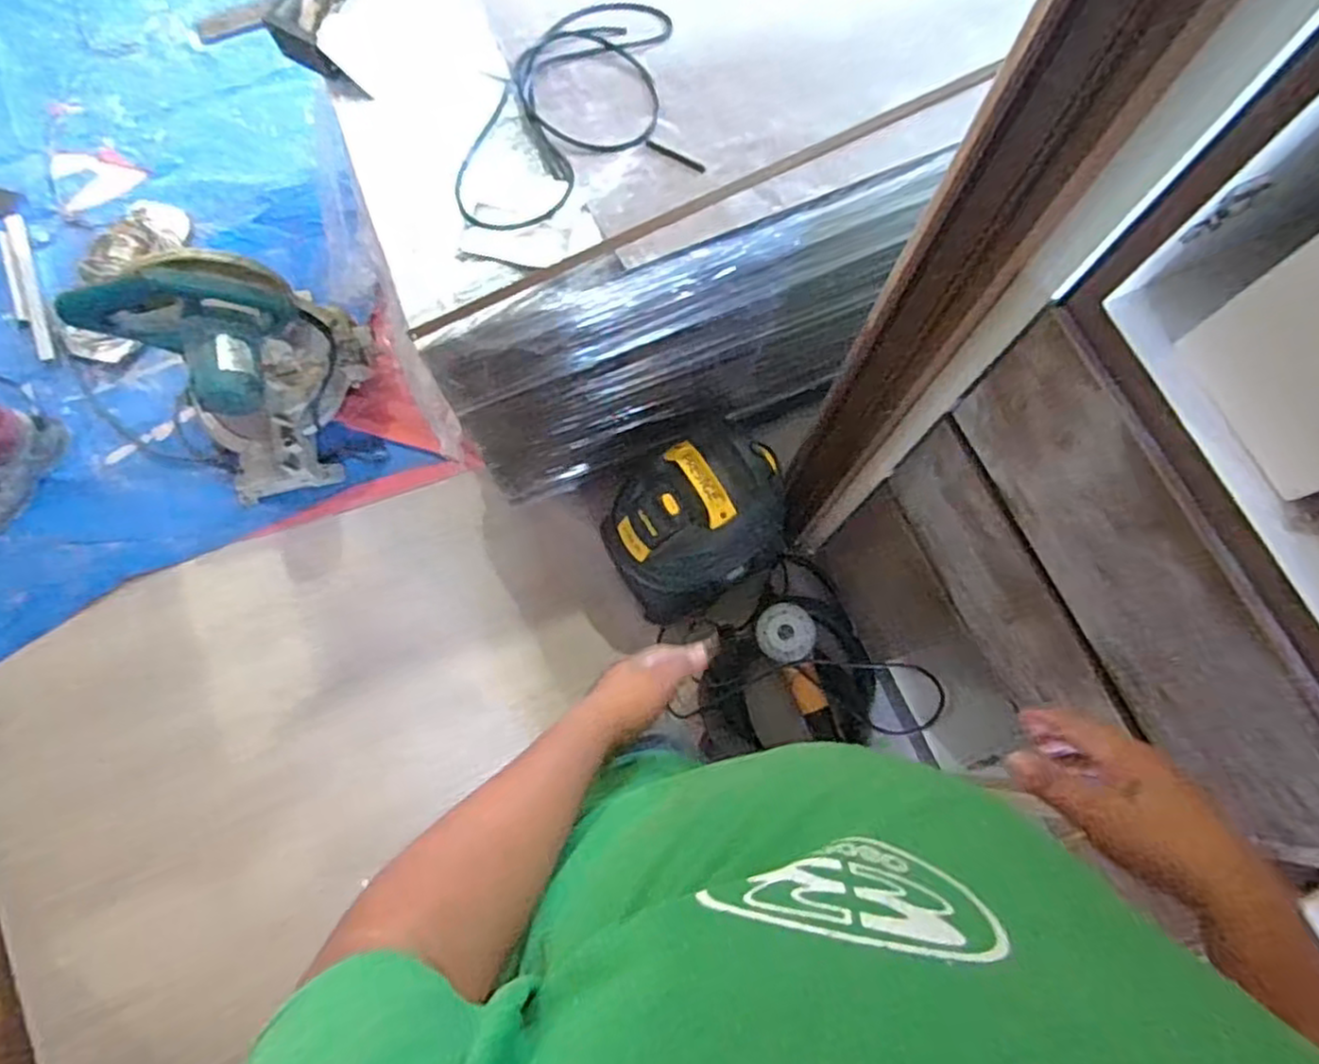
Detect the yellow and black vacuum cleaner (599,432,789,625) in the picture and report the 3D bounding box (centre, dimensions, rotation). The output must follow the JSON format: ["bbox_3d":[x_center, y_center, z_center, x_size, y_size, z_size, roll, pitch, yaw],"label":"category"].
[{"bbox_3d":[0.056,-0.029,1.273,0.284,0.331,0.265,-28,76,-9],"label":"yellow and black vacuum cleaner"}]

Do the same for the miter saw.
[{"bbox_3d":[-0.756,-0.324,1.327,0.369,0.462,0.332,-33,77,-10],"label":"miter saw"}]

